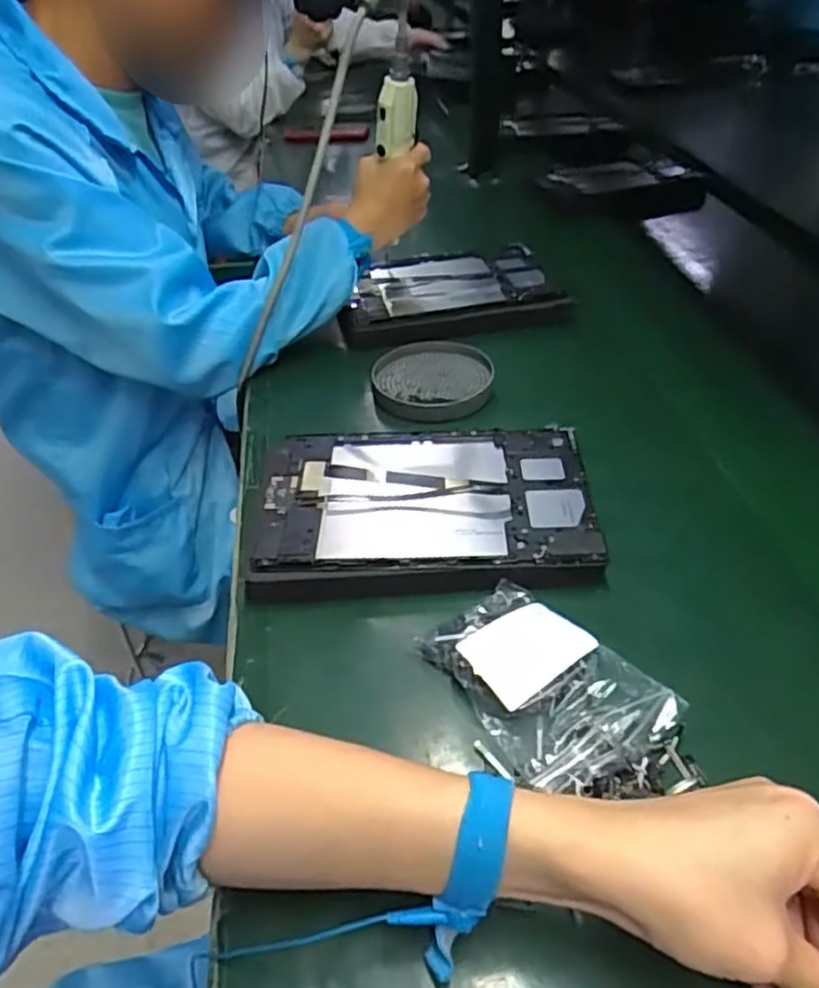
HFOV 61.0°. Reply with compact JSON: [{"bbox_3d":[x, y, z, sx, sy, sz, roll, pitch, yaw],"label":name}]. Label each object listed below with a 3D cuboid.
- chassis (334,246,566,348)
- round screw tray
[{"bbox_3d":[0.041,-0.232,0.794,0.245,0.022,0.175,-10,41,-8],"label":"chassis"},{"bbox_3d":[0.022,-0.112,0.674,0.112,0.017,0.118,-2,41,2],"label":"round screw tray"}]

